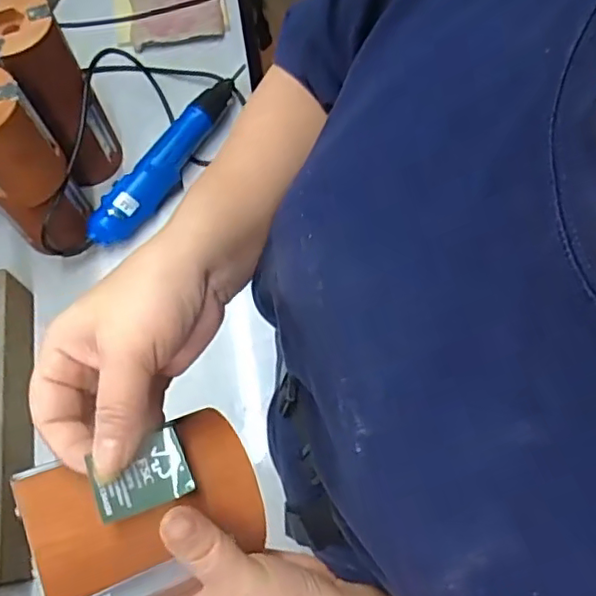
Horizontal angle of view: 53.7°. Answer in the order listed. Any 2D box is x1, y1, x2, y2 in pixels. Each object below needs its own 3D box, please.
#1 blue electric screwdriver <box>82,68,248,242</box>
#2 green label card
[{"bbox_3d":[-0.140,-0.155,0.662,0.053,0.036,0.258,31,71,13],"label":"blue electric screwdriver"},{"bbox_3d":[-0.068,0.075,0.253,0.040,0.004,0.030,-13,61,-26],"label":"green label card"}]

